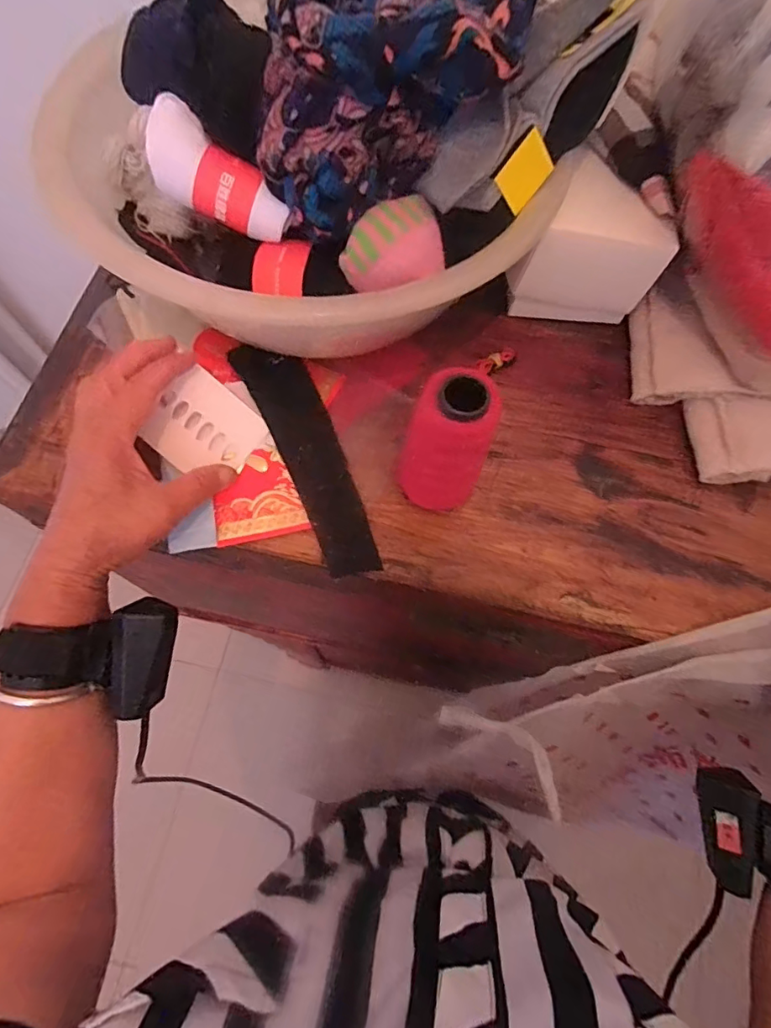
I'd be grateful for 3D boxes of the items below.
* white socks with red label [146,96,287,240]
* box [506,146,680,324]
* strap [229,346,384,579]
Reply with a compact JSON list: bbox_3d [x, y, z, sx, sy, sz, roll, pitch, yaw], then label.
[{"bbox_3d":[-0.103,-0.206,0.309,0.089,0.029,0.044,34,69,-19],"label":"white socks with red label"},{"bbox_3d":[0.149,-0.191,0.377,0.108,0.094,0.060,7,68,1],"label":"box"},{"bbox_3d":[-0.052,-0.046,0.351,0.045,0.011,0.187,-26,74,-9],"label":"strap"}]

